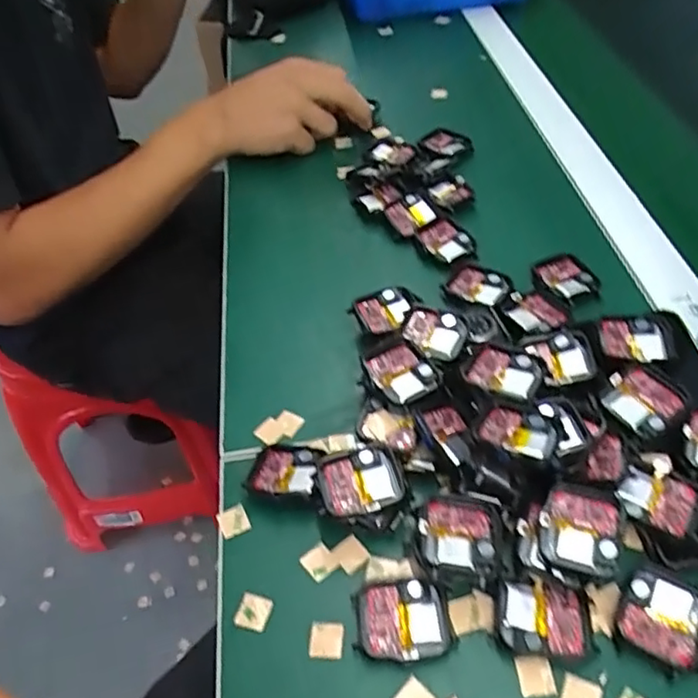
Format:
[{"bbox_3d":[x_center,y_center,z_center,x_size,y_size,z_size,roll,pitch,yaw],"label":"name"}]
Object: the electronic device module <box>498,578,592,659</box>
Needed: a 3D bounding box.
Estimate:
[{"bbox_3d":[0.092,0.128,0.292,0.040,0.010,0.033,-1,49,4],"label":"electronic device module"}]

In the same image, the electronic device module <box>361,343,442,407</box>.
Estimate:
[{"bbox_3d":[0.030,0.015,0.367,0.036,0.010,0.042,-31,53,-21],"label":"electronic device module"}]

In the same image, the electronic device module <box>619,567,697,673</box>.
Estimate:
[{"bbox_3d":[0.148,0.125,0.287,0.035,0.007,0.039,26,56,25],"label":"electronic device module"}]

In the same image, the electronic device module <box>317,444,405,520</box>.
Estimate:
[{"bbox_3d":[0.007,0.069,0.325,0.043,0.007,0.038,-12,49,-9],"label":"electronic device module"}]

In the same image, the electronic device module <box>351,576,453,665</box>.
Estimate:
[{"bbox_3d":[0.026,0.131,0.297,0.044,0.011,0.037,-8,49,-2],"label":"electronic device module"}]

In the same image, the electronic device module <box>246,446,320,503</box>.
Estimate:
[{"bbox_3d":[-0.035,0.070,0.351,0.041,0.014,0.035,6,39,10],"label":"electronic device module"}]

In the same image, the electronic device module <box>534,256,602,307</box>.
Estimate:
[{"bbox_3d":[0.155,-0.050,0.438,0.039,0.004,0.042,-18,50,-10],"label":"electronic device module"}]

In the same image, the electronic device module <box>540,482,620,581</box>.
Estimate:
[{"bbox_3d":[0.112,0.088,0.301,0.036,0.010,0.044,11,51,14],"label":"electronic device module"}]

